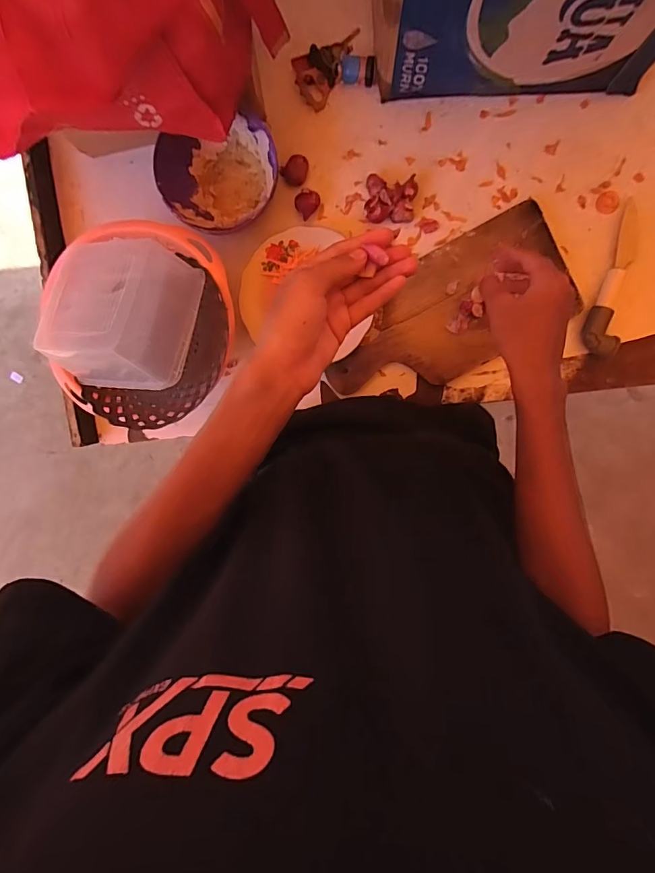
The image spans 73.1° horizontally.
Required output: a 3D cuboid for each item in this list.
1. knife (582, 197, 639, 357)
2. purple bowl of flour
[{"bbox_3d":[0.381,-0.206,0.578,0.047,0.020,0.197,13,98,2],"label":"knife"},{"bbox_3d":[-0.136,-0.332,0.575,0.148,0.071,0.134,-17,96,6],"label":"purple bowl of flour"}]

